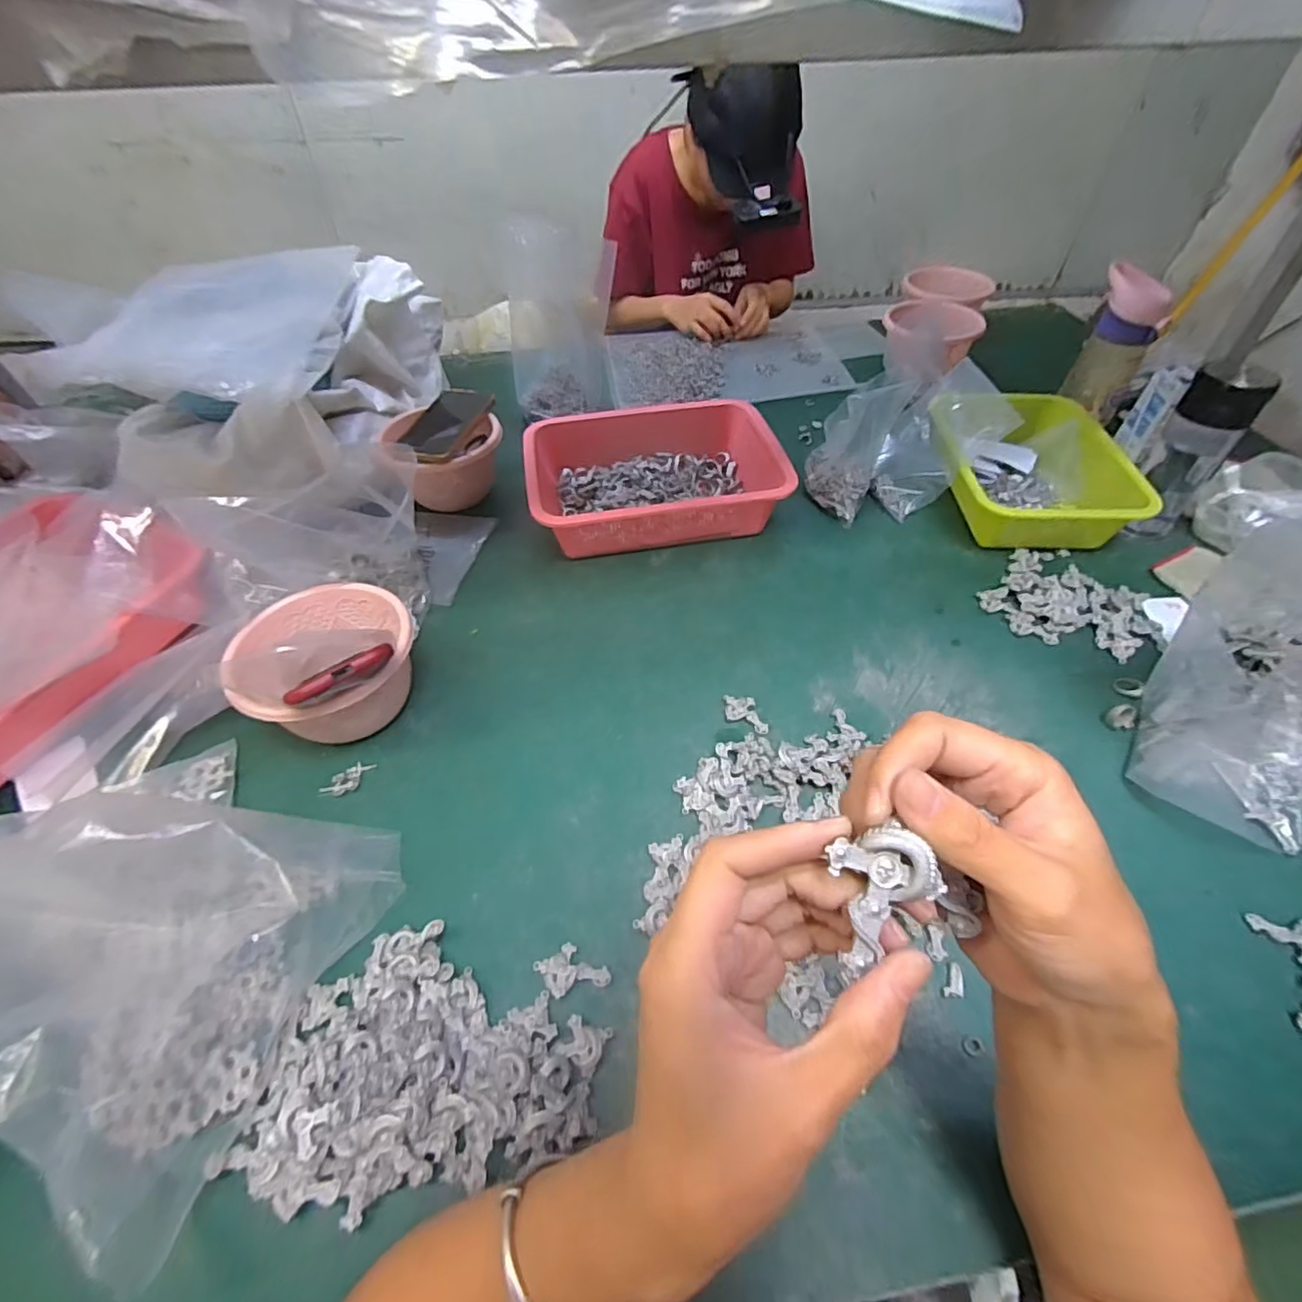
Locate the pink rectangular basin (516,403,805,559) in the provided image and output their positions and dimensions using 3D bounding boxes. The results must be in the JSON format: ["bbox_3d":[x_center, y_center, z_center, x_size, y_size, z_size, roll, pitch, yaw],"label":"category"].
[{"bbox_3d":[0.000,-0.223,0.746,0.298,0.078,0.221,-9,48,-6],"label":"pink rectangular basin"}]

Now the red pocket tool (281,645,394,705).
[{"bbox_3d":[-0.231,0.017,0.444,0.017,0.021,0.080,37,59,28],"label":"red pocket tool"}]

